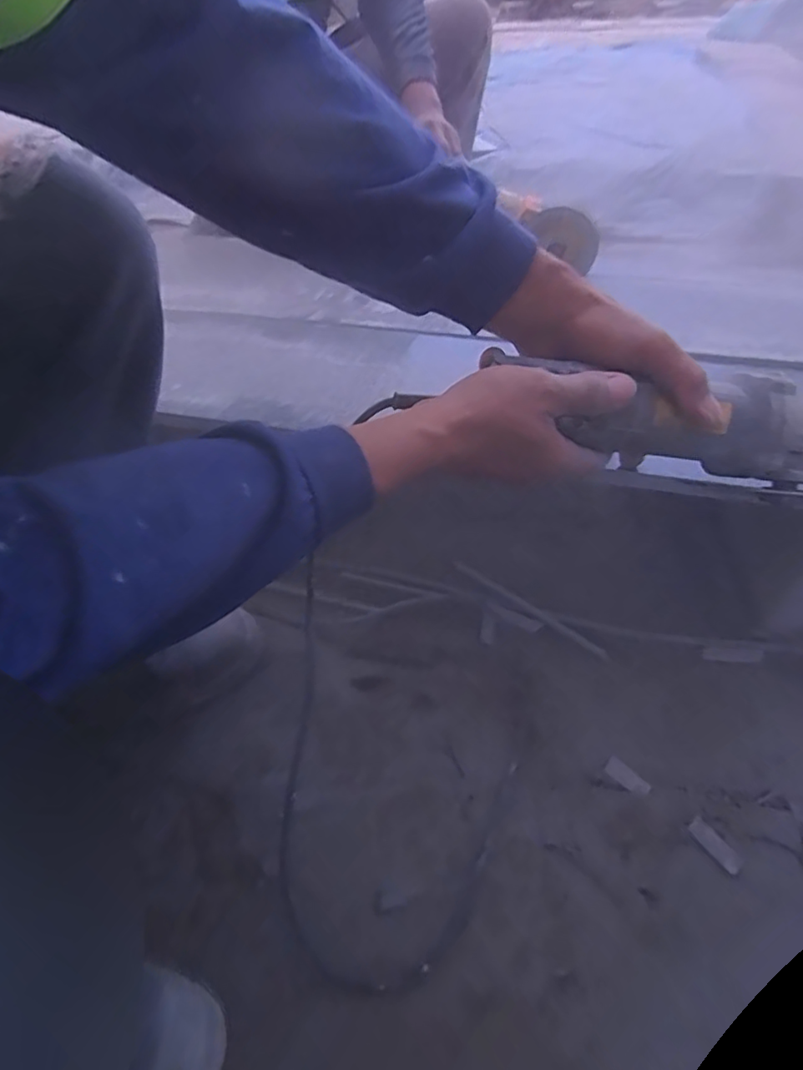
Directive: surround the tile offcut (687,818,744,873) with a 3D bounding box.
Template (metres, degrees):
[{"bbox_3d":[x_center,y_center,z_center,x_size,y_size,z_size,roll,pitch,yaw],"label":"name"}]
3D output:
[{"bbox_3d":[0.271,0.267,0.486,0.017,0.004,0.046,-32,51,-24],"label":"tile offcut"}]

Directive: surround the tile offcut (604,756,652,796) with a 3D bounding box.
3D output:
[{"bbox_3d":[0.210,0.225,0.525,0.018,0.004,0.041,-37,53,-27],"label":"tile offcut"}]

